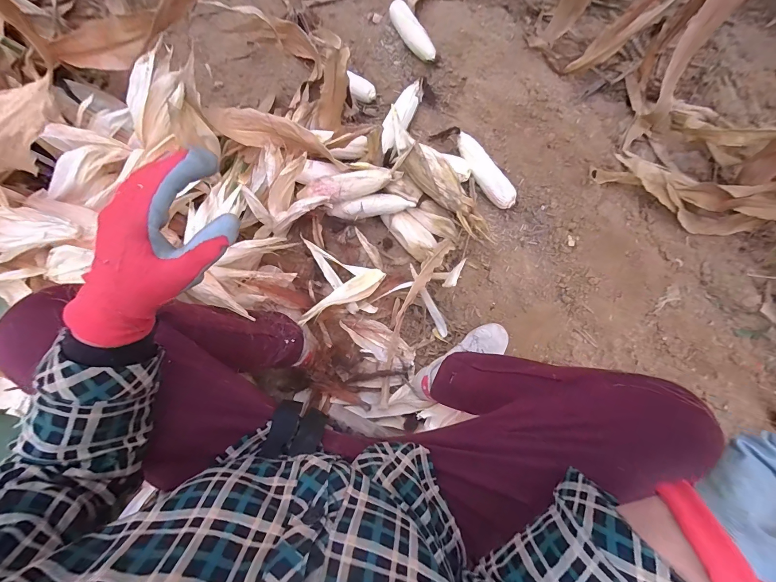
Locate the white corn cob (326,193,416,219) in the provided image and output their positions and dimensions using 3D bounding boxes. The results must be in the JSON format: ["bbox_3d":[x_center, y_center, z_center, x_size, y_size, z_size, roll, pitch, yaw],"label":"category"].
[{"bbox_3d":[-0.042,-0.194,0.761,0.199,0.040,0.040,-7,77,-2],"label":"white corn cob"}]

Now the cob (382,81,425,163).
[{"bbox_3d":[0.028,-0.423,0.798,0.061,0.063,0.218,20,78,4],"label":"cob"}]

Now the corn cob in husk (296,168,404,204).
[{"bbox_3d":[-0.088,-0.239,0.739,0.235,0.057,0.071,-17,78,-4],"label":"corn cob in husk"}]

